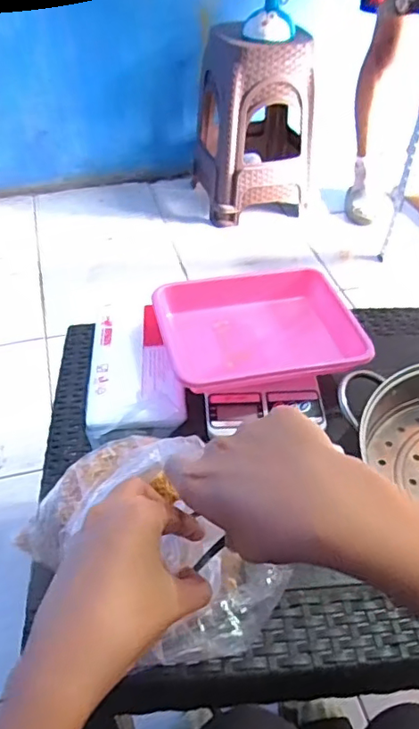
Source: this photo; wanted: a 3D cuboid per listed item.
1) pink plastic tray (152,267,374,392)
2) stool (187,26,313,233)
[{"bbox_3d":[0.053,-0.046,0.658,0.224,0.044,0.180,-9,45,-9],"label":"pink plastic tray"},{"bbox_3d":[0.134,-0.751,1.740,0.323,0.497,0.316,-13,46,-12],"label":"stool"}]

